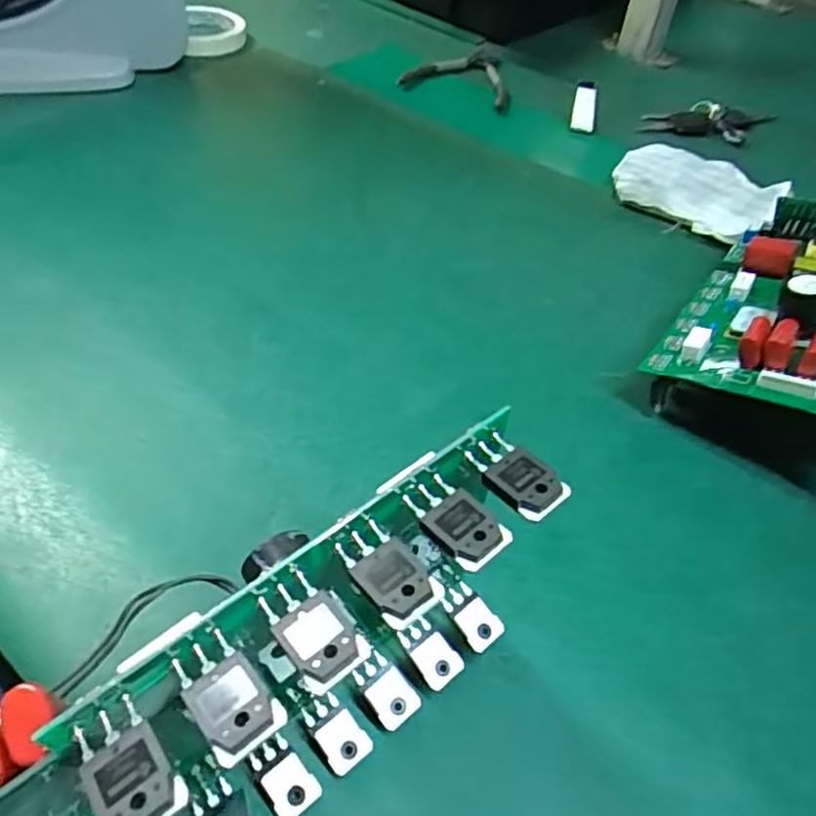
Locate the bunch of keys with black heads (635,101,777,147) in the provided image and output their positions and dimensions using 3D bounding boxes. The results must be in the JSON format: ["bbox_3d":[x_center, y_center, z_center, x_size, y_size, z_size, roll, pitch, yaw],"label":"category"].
[{"bbox_3d":[0.311,-0.290,0.673,0.152,0.021,0.054,-4,47,-10],"label":"bunch of keys with black heads"}]

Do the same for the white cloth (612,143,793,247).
[{"bbox_3d":[0.243,-0.182,0.553,0.134,0.034,0.096,34,52,23],"label":"white cloth"}]

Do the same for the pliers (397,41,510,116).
[{"bbox_3d":[0.069,-0.366,0.713,0.109,0.017,0.157,17,47,9],"label":"pliers"}]

